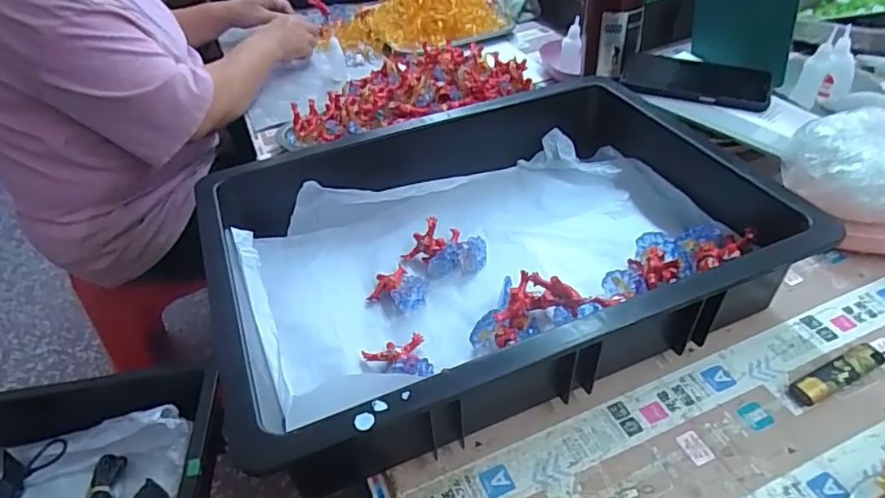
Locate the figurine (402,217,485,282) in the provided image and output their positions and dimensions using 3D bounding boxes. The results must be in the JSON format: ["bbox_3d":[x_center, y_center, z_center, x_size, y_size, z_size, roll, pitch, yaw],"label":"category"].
[{"bbox_3d":[0.003,-0.001,0.529,0.059,0.036,0.061,-31,47,-25],"label":"figurine"}]

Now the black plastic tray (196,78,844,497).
[{"bbox_3d":[0.034,-0.005,0.493,0.430,0.096,0.325,-18,43,-13],"label":"black plastic tray"}]

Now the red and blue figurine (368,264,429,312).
[{"bbox_3d":[-0.040,0.034,0.499,0.044,0.026,0.051,-33,48,-27],"label":"red and blue figurine"}]

